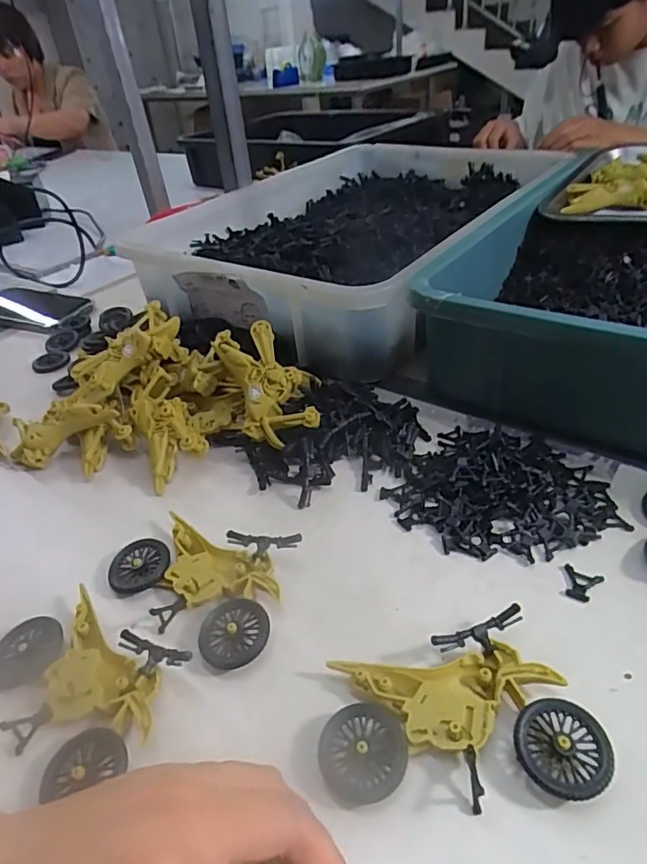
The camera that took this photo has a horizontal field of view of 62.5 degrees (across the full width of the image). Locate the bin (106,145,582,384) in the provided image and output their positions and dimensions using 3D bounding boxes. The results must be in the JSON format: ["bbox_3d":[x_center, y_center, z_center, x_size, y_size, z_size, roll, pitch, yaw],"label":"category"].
[{"bbox_3d":[0.056,-0.249,0.670,0.350,0.097,0.512,20,45,31],"label":"bin"}]

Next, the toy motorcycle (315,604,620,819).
[{"bbox_3d":[0.056,0.130,0.238,0.112,0.017,0.076,-13,38,-7],"label":"toy motorcycle"}]

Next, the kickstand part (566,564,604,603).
[{"bbox_3d":[0.142,0.083,0.294,0.019,0.004,0.021,18,44,29],"label":"kickstand part"}]

